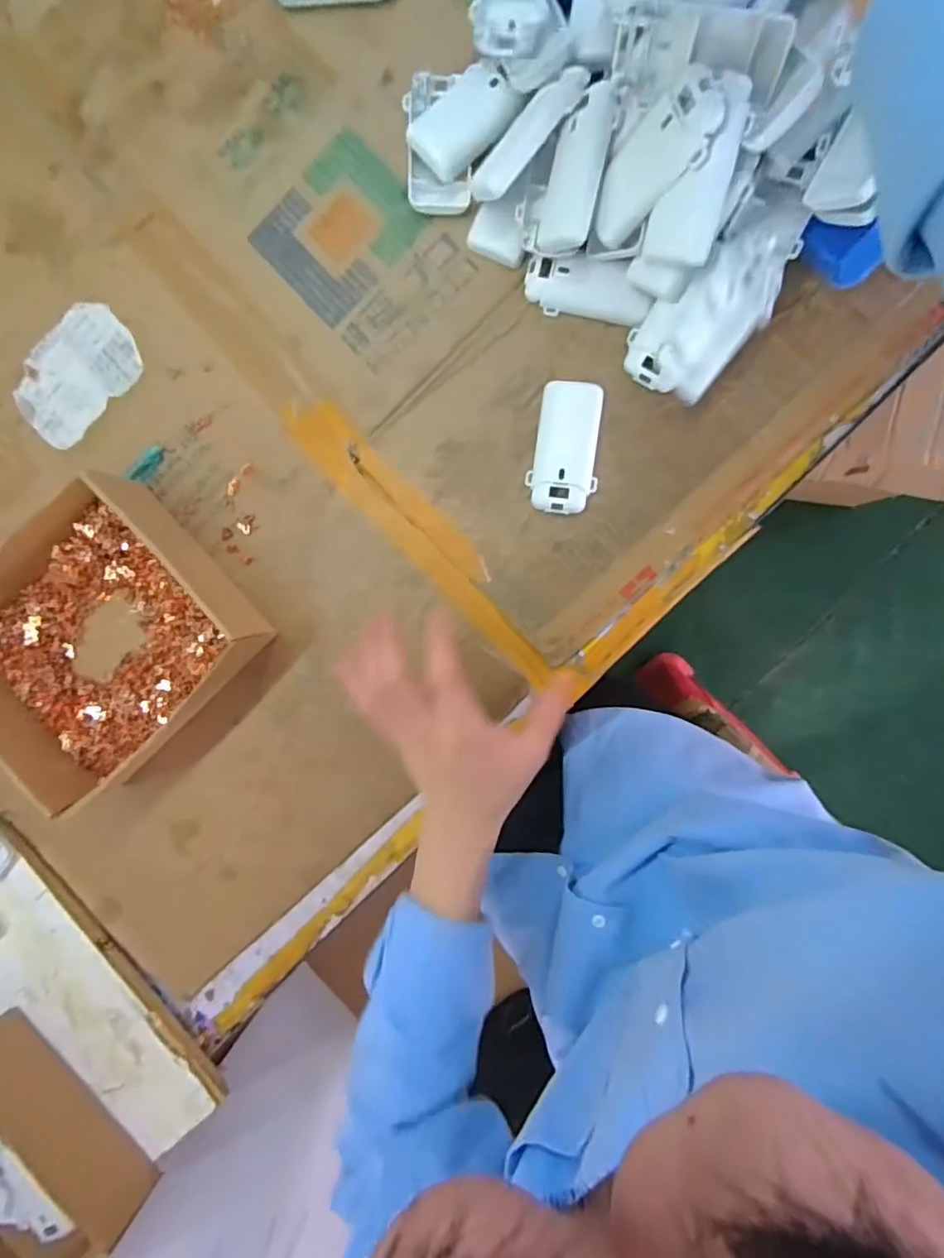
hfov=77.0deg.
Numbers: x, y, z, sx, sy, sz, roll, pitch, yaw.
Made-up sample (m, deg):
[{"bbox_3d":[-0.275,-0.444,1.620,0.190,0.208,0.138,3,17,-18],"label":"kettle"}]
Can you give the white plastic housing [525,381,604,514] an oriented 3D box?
[{"bbox_3d":[0.070,-0.135,0.444,0.048,0.010,0.094,4,94,6],"label":"white plastic housing"}]

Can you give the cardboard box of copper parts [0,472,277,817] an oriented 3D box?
[{"bbox_3d":[-0.318,0.016,0.481,0.245,0.064,0.195,-39,89,7],"label":"cardboard box of copper parts"}]

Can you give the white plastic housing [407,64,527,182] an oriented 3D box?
[{"bbox_3d":[-0.006,-0.360,0.420,0.072,0.010,0.050,-44,88,7],"label":"white plastic housing"}]

